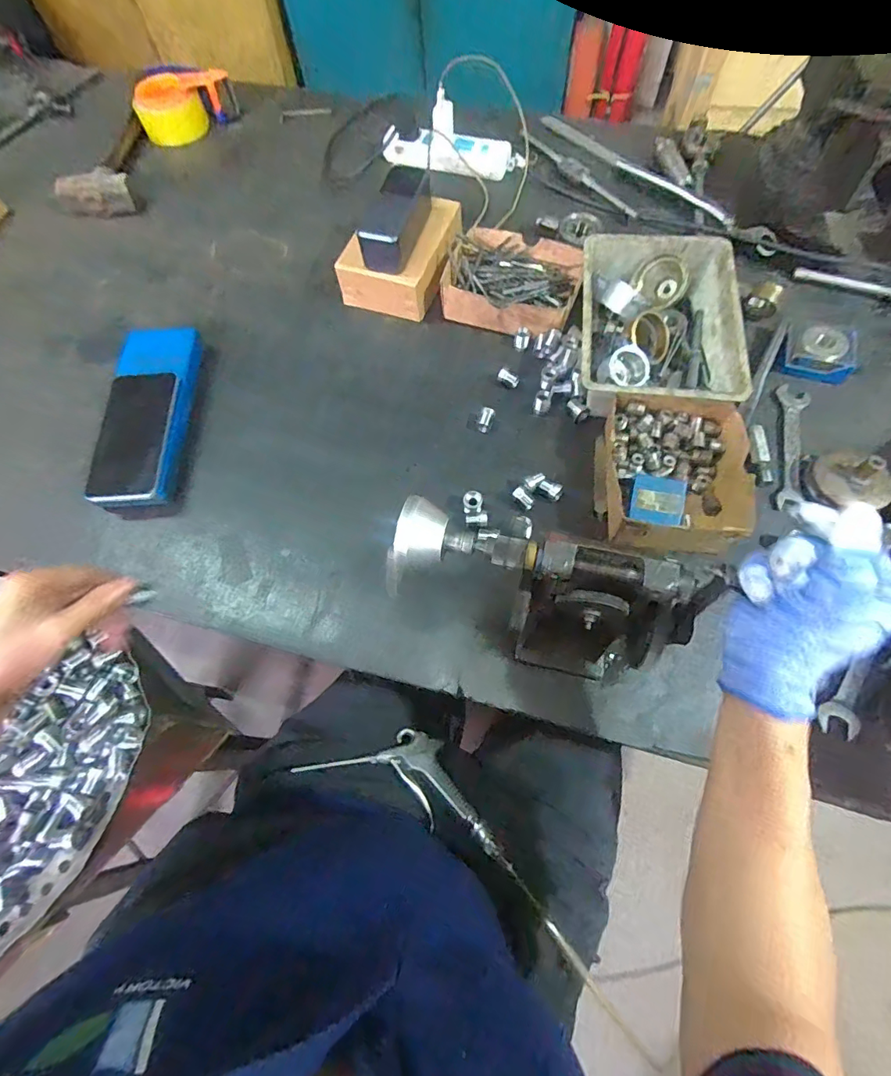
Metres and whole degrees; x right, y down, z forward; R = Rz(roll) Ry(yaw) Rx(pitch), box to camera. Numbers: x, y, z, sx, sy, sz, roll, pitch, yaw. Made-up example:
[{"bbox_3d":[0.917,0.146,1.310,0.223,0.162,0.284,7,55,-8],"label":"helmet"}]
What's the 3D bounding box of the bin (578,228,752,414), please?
[{"bbox_3d":[0.248,-0.255,0.568,0.173,0.065,0.248,7,67,5],"label":"bin"}]

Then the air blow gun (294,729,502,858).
[{"bbox_3d":[-0.040,0.271,0.539,0.232,0.026,0.092,17,39,11],"label":"air blow gun"}]

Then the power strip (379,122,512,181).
[{"bbox_3d":[-0.001,-0.614,0.757,0.209,0.037,0.059,11,67,7],"label":"power strip"}]

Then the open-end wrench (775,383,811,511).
[{"bbox_3d":[0.392,-0.105,0.538,0.037,0.007,0.165,17,68,9],"label":"open-end wrench"}]

